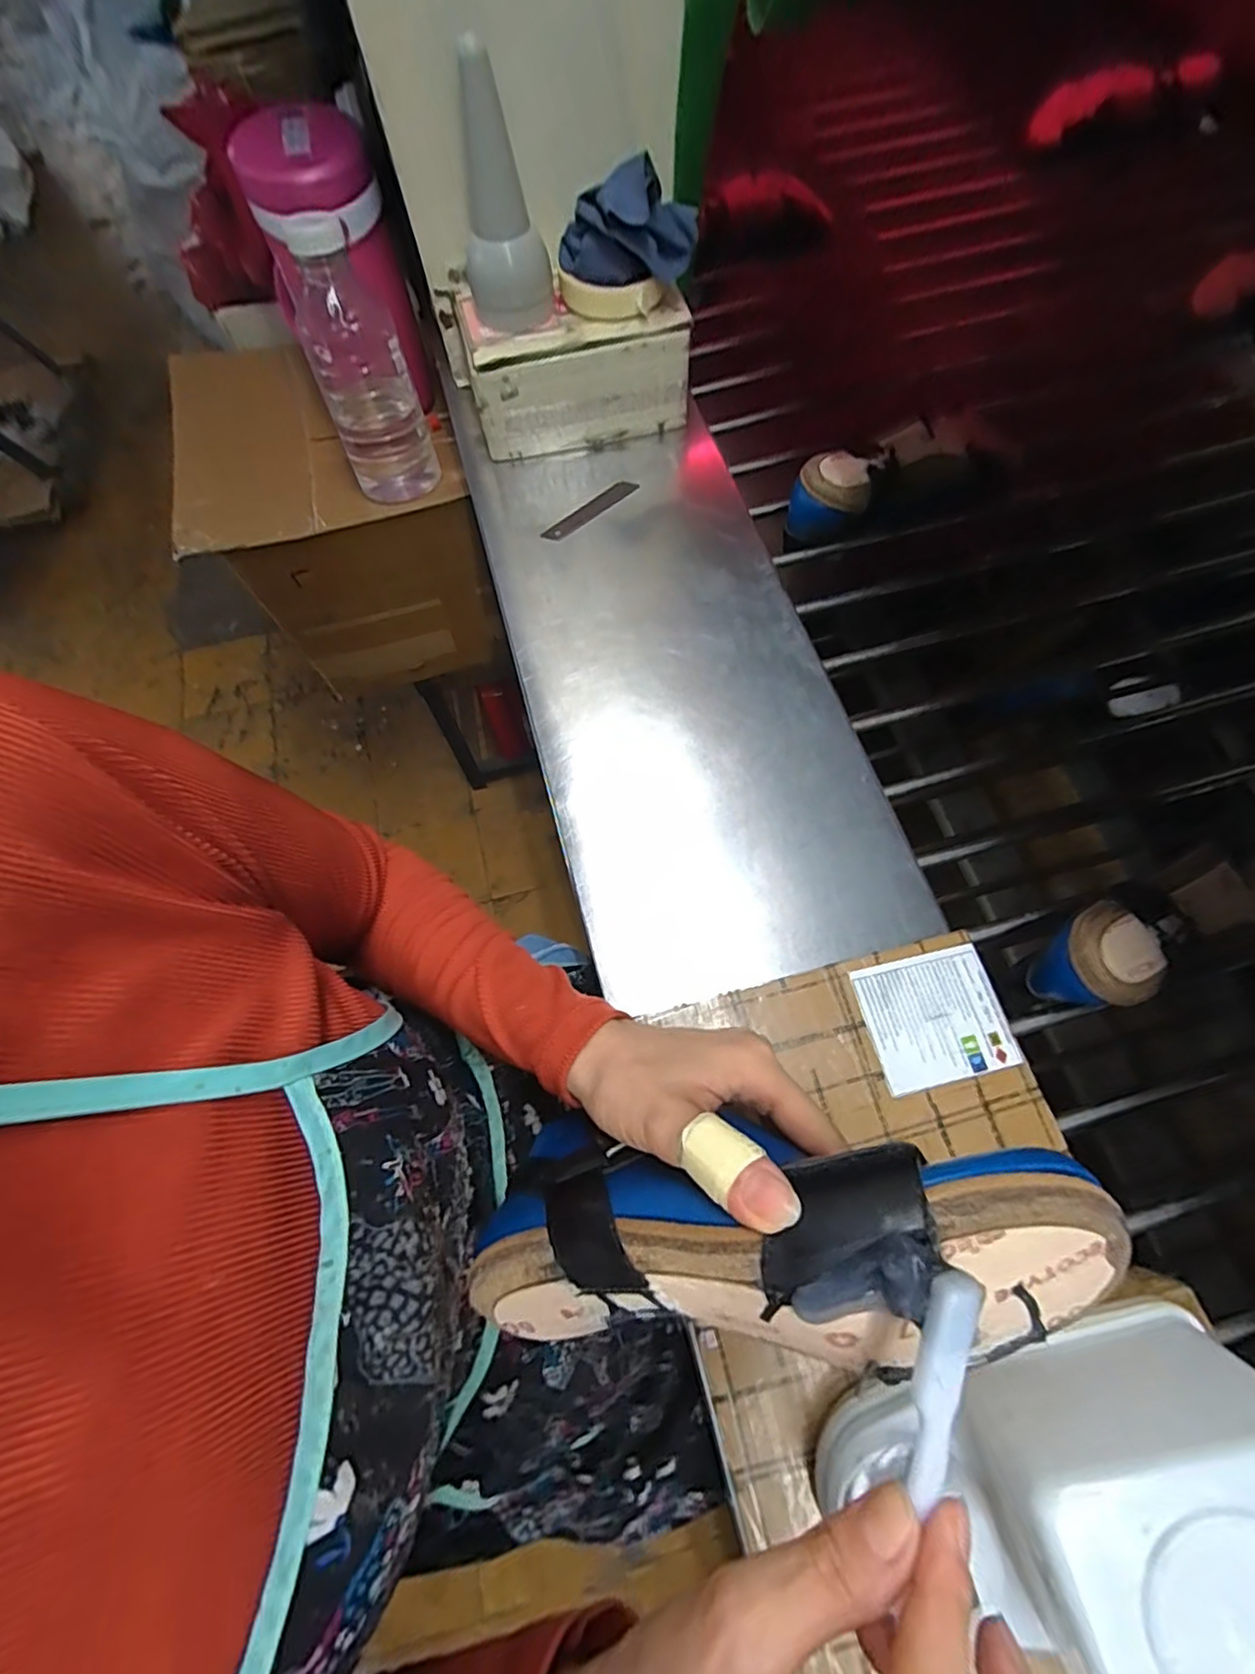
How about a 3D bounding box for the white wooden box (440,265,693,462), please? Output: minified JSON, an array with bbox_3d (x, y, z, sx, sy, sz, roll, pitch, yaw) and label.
[{"bbox_3d":[-0.058,-0.438,0.570,0.206,0.097,0.119,-13,68,-3],"label":"white wooden box"}]

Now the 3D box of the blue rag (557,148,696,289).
[{"bbox_3d":[0.003,-0.479,0.482,0.098,0.064,0.049,-15,69,-4],"label":"blue rag"}]

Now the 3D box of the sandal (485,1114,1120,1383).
[{"bbox_3d":[0.042,0.144,0.212,0.220,0.062,0.070,-13,67,19],"label":"sandal"}]

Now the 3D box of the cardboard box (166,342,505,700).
[{"bbox_3d":[-0.355,-0.405,0.834,0.308,0.298,0.265,-15,69,-4],"label":"cardboard box"}]

